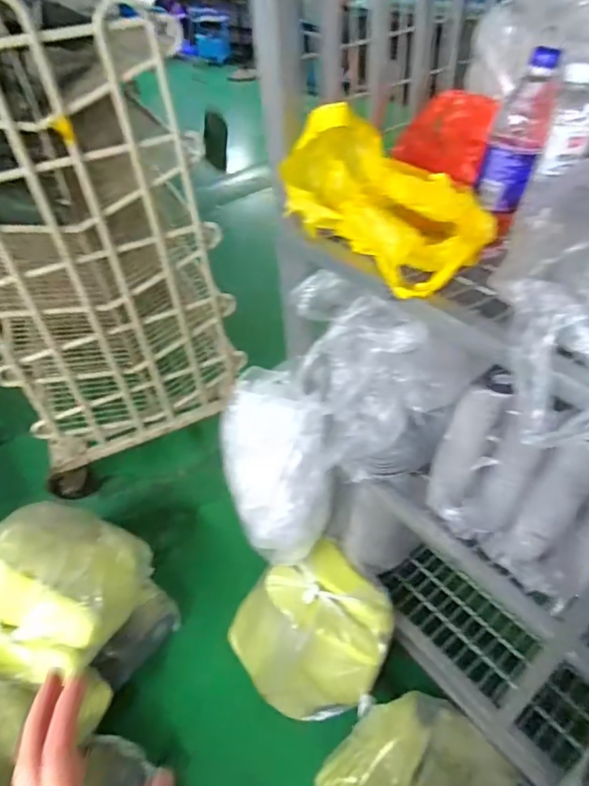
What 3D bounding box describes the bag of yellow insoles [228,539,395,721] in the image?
[{"bbox_3d":[0.034,0.528,1.118,0.322,0.264,0.285,-17,46,-13],"label":"bag of yellow insoles"}]

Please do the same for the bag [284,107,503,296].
[{"bbox_3d":[0.105,-0.240,0.584,0.218,0.166,0.134,32,55,31],"label":"bag"}]

